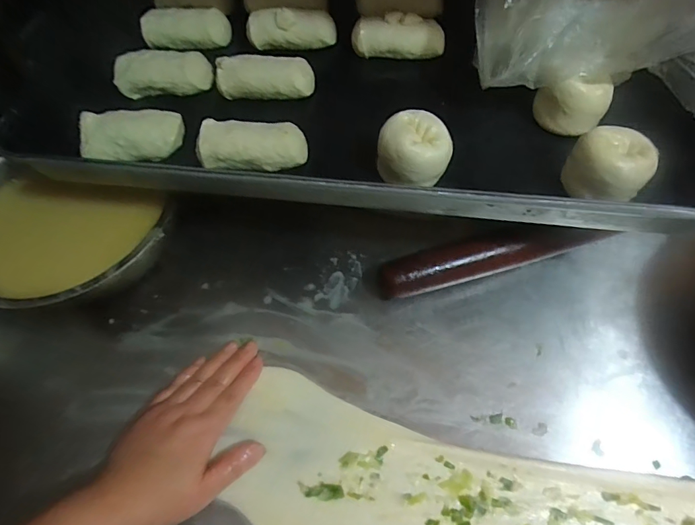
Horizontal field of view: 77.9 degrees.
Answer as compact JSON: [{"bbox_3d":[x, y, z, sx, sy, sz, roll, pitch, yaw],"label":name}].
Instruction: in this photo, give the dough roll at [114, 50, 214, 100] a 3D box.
[{"bbox_3d":[-0.186,-0.190,0.429,0.095,0.036,0.032,0,60,3],"label":"dough roll"}]

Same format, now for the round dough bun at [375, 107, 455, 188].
[{"bbox_3d":[0.054,-0.092,0.350,0.058,0.039,0.051,17,63,13],"label":"round dough bun"}]

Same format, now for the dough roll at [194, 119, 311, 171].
[{"bbox_3d":[-0.082,-0.103,0.370,0.089,0.034,0.043,-6,60,0],"label":"dough roll"}]

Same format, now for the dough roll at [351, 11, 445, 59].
[{"bbox_3d":[0.054,-0.230,0.437,0.093,0.035,0.031,-5,60,0],"label":"dough roll"}]

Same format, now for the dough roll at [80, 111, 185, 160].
[{"bbox_3d":[-0.195,-0.114,0.390,0.086,0.029,0.044,-6,60,0],"label":"dough roll"}]

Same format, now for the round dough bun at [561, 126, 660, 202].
[{"bbox_3d":[0.204,-0.075,0.337,0.048,0.043,0.058,-40,65,-18],"label":"round dough bun"}]

